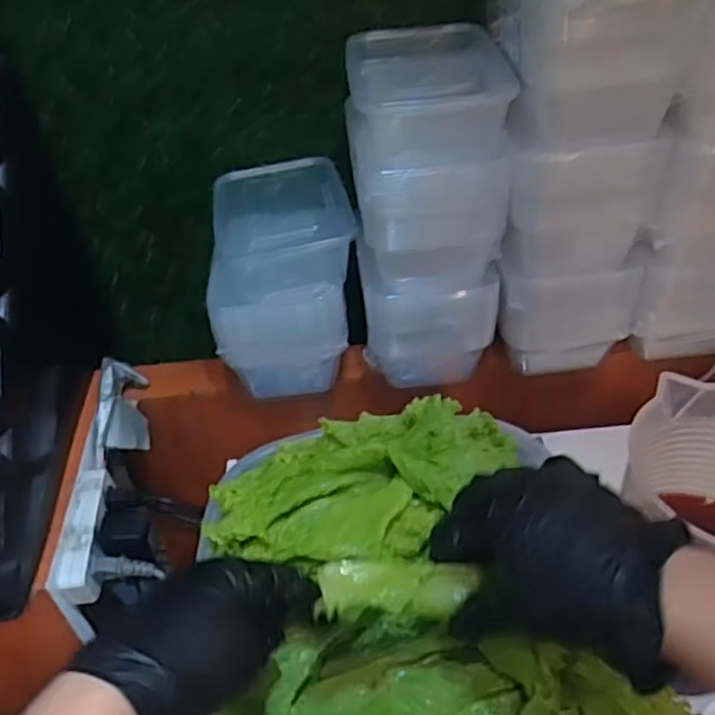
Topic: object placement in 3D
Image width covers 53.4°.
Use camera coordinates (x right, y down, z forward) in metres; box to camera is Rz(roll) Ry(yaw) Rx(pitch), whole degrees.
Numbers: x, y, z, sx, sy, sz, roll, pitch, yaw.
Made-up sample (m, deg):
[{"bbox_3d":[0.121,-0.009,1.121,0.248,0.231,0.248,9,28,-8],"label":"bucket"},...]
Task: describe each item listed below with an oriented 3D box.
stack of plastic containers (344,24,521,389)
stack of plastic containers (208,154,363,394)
[{"bbox_3d":[0.057,-0.134,0.645,0.125,0.269,0.159,-6,43,-2],"label":"stack of plastic containers"},{"bbox_3d":[-0.070,-0.074,0.683,0.131,0.155,0.161,-7,43,-3],"label":"stack of plastic containers"}]

